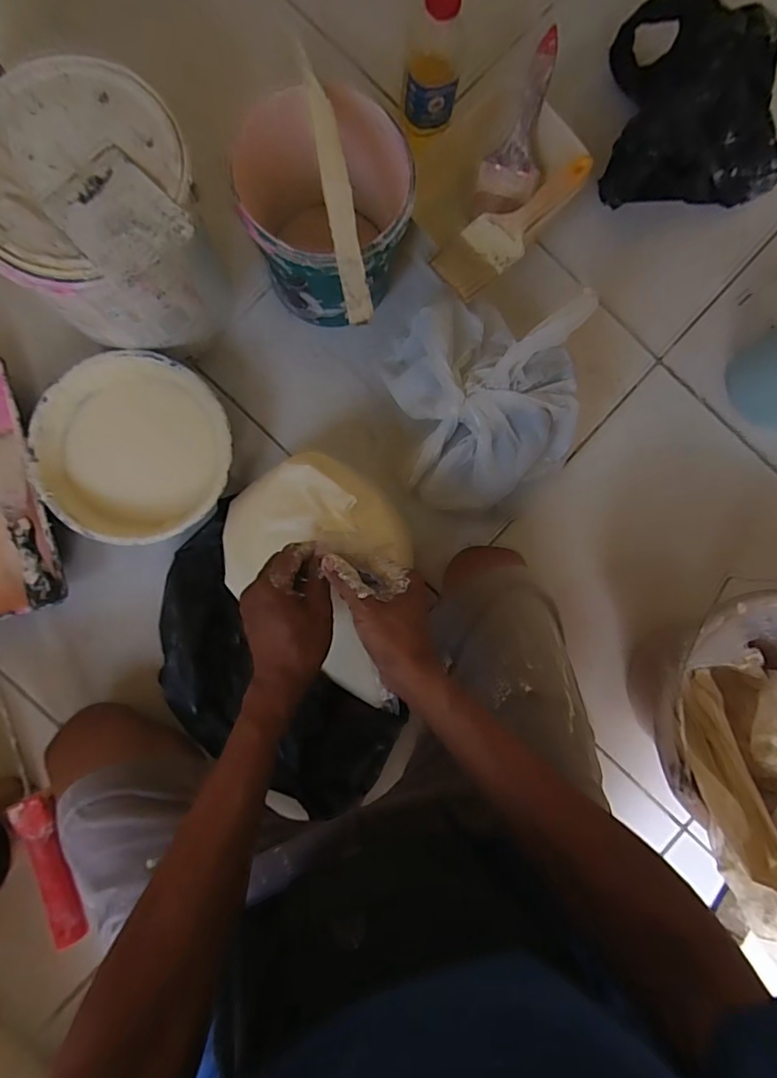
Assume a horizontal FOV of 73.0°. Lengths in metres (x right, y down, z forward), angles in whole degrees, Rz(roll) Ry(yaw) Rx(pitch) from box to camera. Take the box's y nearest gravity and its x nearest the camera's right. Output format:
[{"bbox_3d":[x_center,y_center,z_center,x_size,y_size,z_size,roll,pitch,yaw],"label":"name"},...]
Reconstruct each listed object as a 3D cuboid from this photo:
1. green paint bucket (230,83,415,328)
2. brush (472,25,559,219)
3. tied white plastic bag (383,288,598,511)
[{"bbox_3d":[-0.070,-0.334,0.549,0.154,0.153,0.167,0,88,-4],"label":"green paint bucket"},{"bbox_3d":[0.148,-0.444,0.579,0.062,0.022,0.163,14,129,-6],"label":"brush"},{"bbox_3d":[0.098,-0.141,0.556,0.173,0.156,0.223,-6,88,-4],"label":"tied white plastic bag"}]

